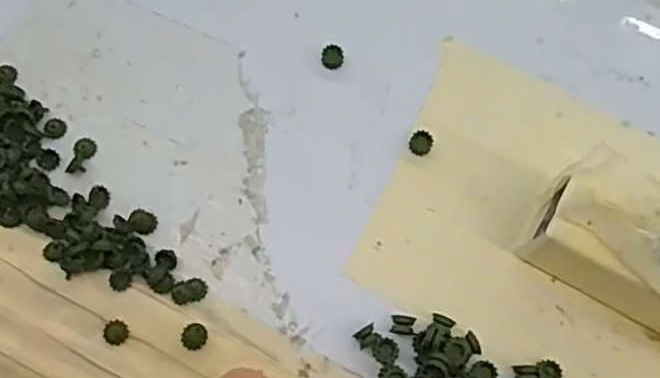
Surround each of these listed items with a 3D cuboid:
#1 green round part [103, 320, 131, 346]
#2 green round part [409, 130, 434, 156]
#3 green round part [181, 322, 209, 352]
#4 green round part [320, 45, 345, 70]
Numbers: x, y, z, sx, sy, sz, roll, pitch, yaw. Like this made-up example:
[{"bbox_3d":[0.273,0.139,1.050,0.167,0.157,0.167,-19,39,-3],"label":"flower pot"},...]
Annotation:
[{"bbox_3d":[-0.072,0.048,0.231,0.008,0.004,0.008,1,72,-2],"label":"green round part"},{"bbox_3d":[0.035,-0.017,0.260,0.008,0.006,0.008,1,72,-2],"label":"green round part"},{"bbox_3d":[-0.046,0.050,0.233,0.009,0.005,0.008,-20,74,-9],"label":"green round part"},{"bbox_3d":[0.001,-0.052,0.271,0.009,0.007,0.008,3,72,-1],"label":"green round part"}]

